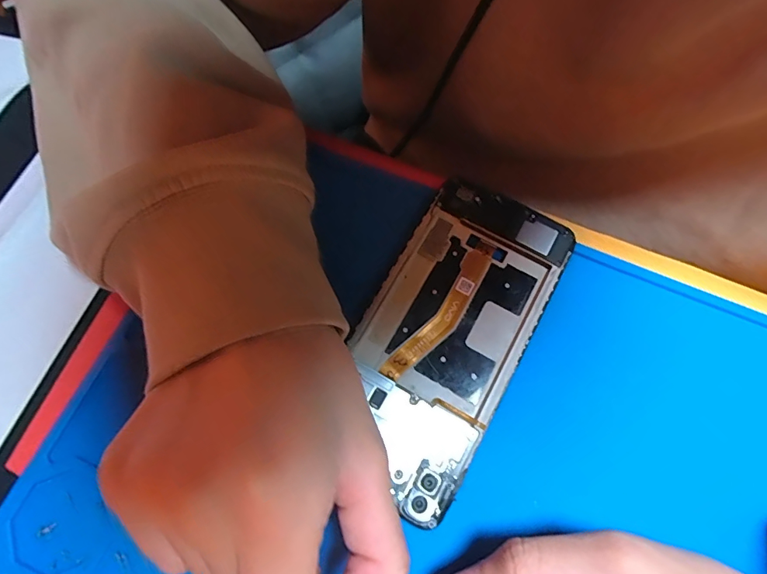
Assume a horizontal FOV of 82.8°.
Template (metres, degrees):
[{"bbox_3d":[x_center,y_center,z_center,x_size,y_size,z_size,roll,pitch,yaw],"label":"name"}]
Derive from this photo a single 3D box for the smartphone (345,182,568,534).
[{"bbox_3d":[0.027,0.019,0.198,0.069,0.009,0.142,29,73,9],"label":"smartphone"}]

